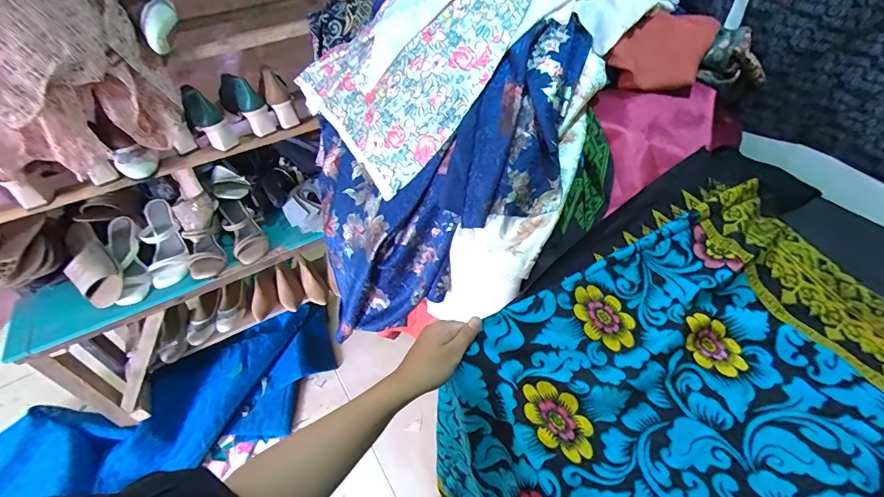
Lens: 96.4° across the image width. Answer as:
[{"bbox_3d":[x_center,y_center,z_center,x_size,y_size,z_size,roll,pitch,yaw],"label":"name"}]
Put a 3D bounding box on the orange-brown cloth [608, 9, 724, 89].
[{"bbox_3d":[0.408,-0.367,0.726,0.139,0.035,0.244,34,67,14],"label":"orange-brown cloth"}]

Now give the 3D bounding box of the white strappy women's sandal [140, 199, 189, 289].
[{"bbox_3d":[-0.698,-0.020,0.987,0.090,0.067,0.230,-14,81,-22],"label":"white strappy women's sandal"}]

